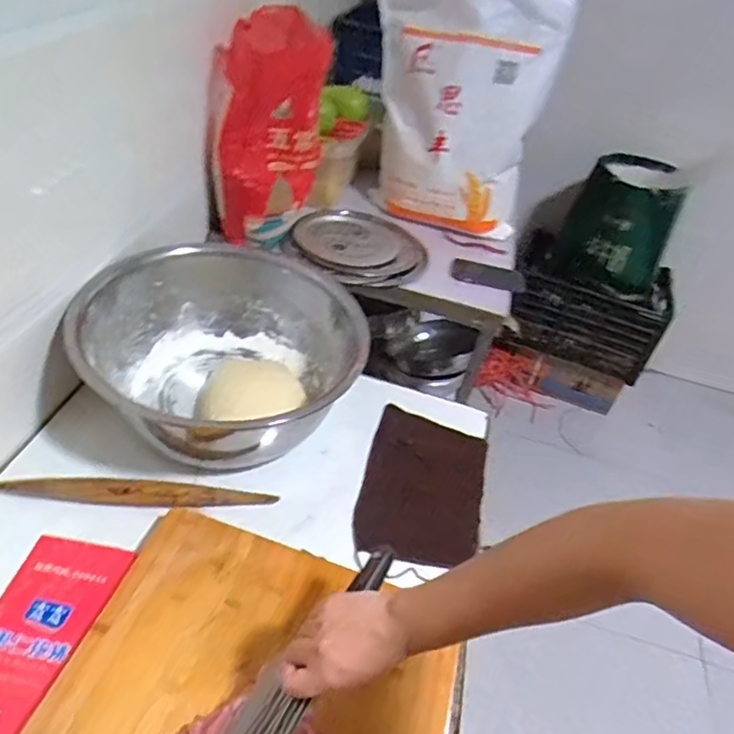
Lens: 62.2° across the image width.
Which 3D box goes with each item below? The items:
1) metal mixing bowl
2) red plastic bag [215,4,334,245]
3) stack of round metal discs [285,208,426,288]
[{"bbox_3d":[-0.199,-0.010,0.881,0.367,0.176,0.358,7,41,-6],"label":"metal mixing bowl"},{"bbox_3d":[-0.162,-0.430,1.109,0.234,0.343,0.104,-20,50,-32],"label":"red plastic bag"},{"bbox_3d":[-0.002,-0.258,1.241,0.258,0.033,0.259,24,41,13],"label":"stack of round metal discs"}]

